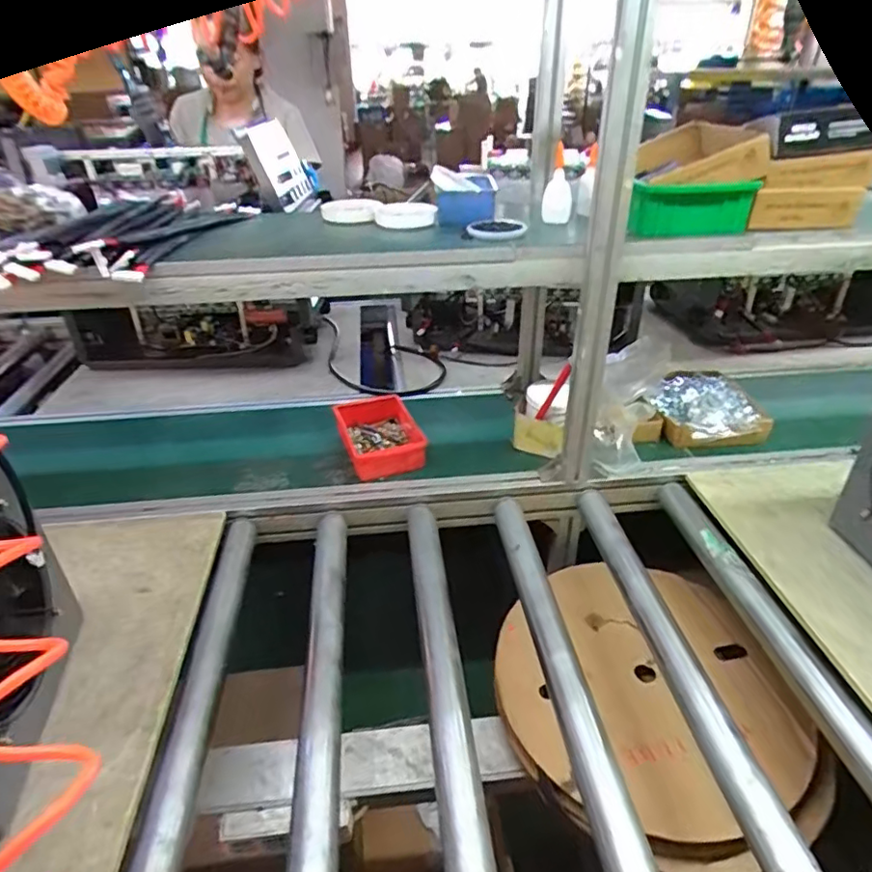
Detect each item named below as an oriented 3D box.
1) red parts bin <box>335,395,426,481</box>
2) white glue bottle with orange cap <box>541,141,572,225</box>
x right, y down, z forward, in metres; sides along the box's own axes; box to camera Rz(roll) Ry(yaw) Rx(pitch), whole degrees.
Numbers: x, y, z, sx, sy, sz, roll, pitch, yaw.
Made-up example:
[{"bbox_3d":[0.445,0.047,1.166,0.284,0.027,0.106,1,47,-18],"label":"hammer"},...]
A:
[{"bbox_3d":[-0.106,-0.011,1.120,0.148,0.057,0.234,-12,34,-16],"label":"red parts bin"},{"bbox_3d":[0.205,-0.400,0.938,0.047,0.120,0.047,18,23,23],"label":"white glue bottle with orange cap"}]

